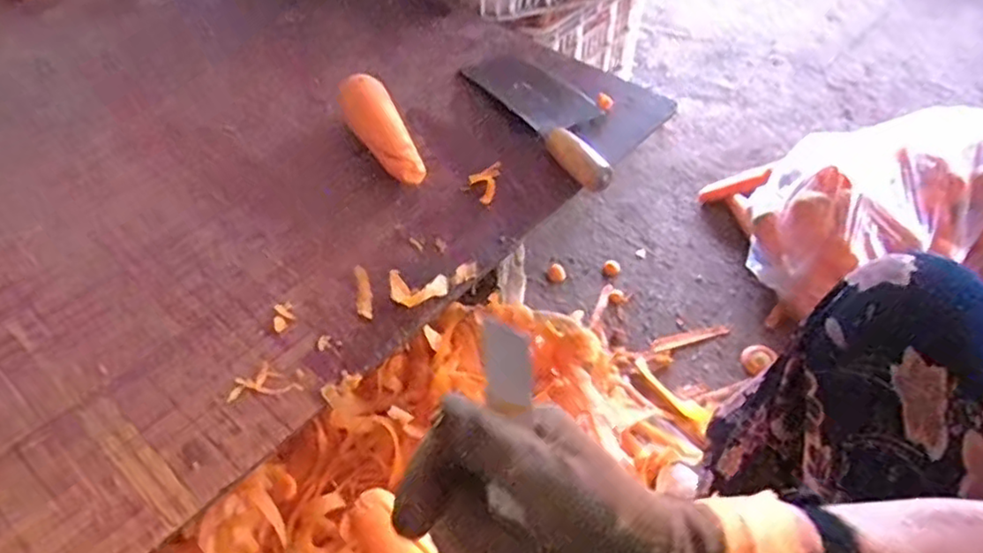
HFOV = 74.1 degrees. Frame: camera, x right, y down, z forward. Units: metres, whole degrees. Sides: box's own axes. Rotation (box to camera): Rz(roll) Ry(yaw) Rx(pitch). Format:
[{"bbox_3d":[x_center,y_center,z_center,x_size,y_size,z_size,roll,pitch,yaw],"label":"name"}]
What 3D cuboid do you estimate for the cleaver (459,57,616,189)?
[{"bbox_3d":[0.071,-0.186,0.711,0.095,0.028,0.260,-23,52,-19],"label":"cleaver"}]

